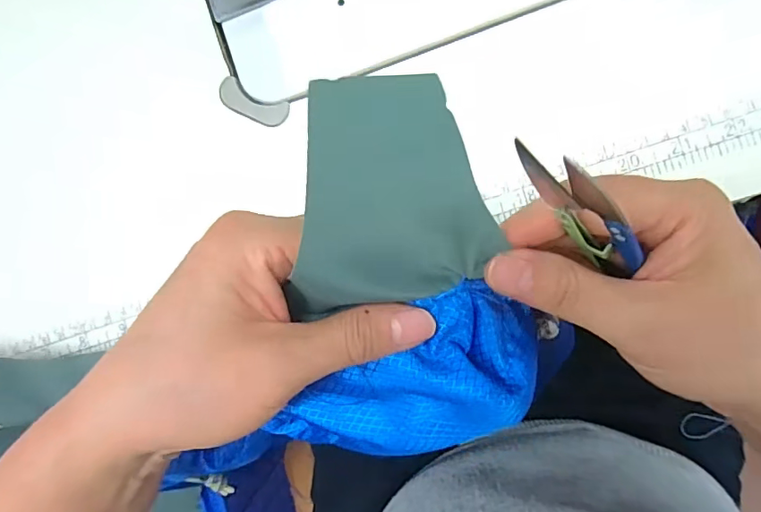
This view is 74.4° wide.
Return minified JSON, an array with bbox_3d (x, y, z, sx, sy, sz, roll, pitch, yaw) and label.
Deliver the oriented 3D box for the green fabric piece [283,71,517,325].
[{"bbox_3d":[0.006,-0.019,0.167,0.070,0.006,0.076,-6,111,-14],"label":"green fabric piece"}]

